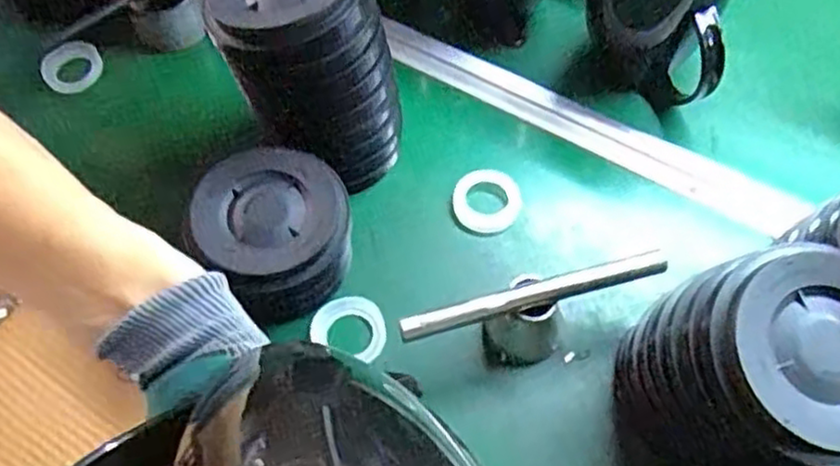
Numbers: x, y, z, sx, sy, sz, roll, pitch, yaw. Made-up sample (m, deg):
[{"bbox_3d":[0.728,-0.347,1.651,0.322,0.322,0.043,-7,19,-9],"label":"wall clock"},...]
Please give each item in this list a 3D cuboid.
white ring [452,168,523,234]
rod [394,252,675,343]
[{"bbox_3d":[0.059,-0.030,0.624,0.058,0.015,0.057,-1,59,1],"label":"white ring"},{"bbox_3d":[0.084,0.044,0.517,0.198,0.013,0.017,-14,60,-7],"label":"rod"}]

